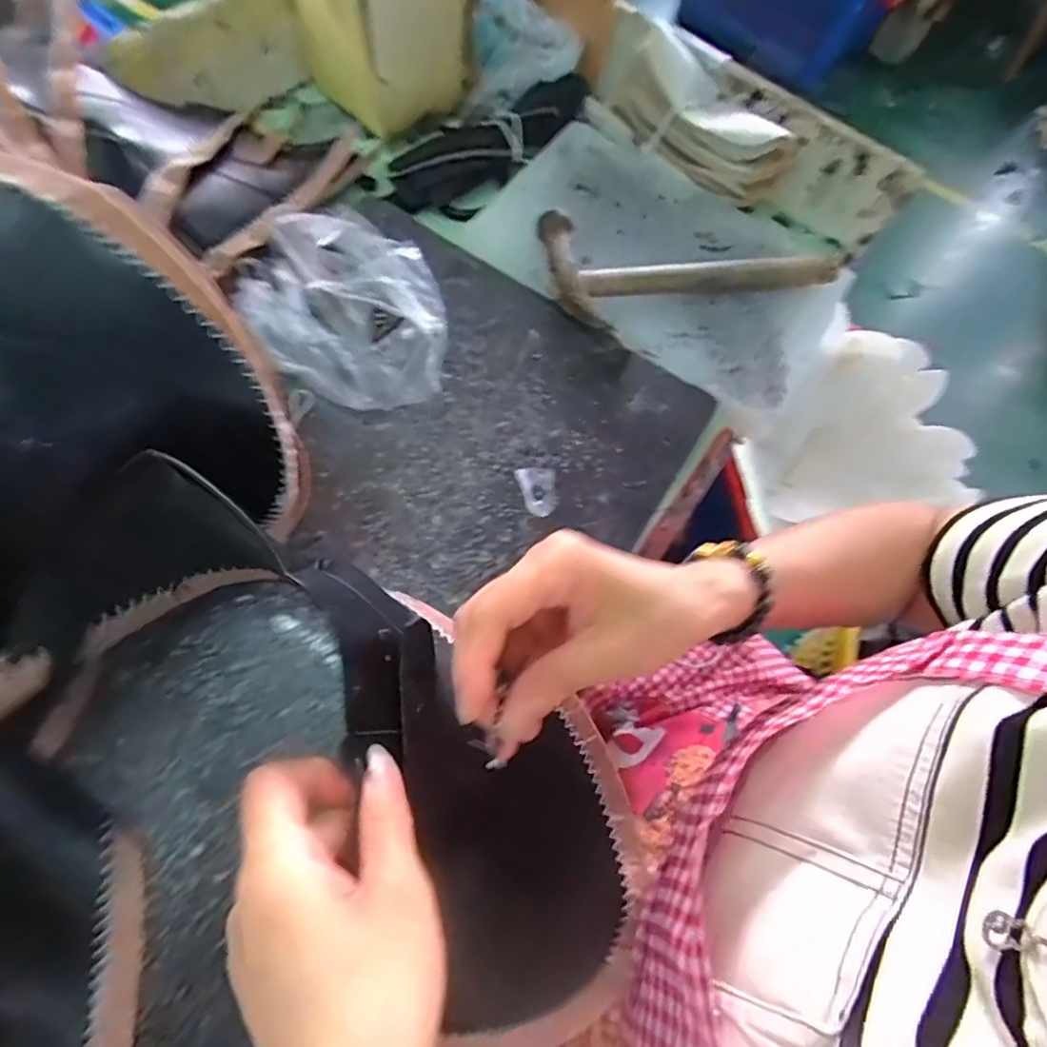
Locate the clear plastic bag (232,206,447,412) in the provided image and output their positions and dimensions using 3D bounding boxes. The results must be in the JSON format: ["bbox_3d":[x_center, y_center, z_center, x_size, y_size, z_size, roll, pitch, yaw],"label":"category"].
[{"bbox_3d":[-0.123,-0.140,0.396,0.129,0.073,0.128,-9,69,-11],"label":"clear plastic bag"}]

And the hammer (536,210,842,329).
[{"bbox_3d":[0.143,-0.228,0.486,0.259,0.035,0.110,-14,70,-13],"label":"hammer"}]

